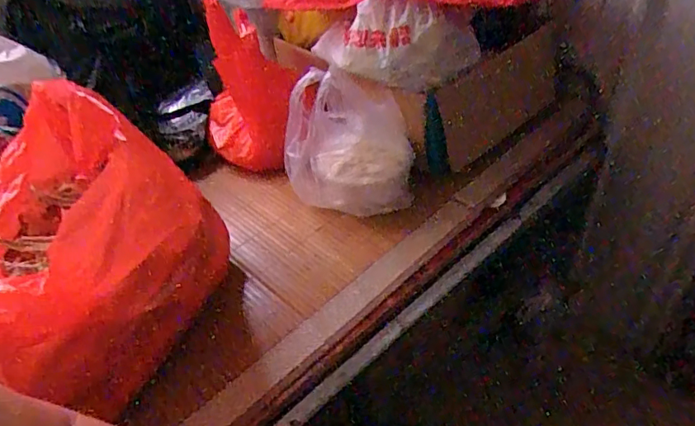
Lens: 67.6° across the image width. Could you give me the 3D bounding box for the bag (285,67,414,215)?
[{"bbox_3d":[0.002,-0.089,0.772,0.187,0.212,0.098,-12,44,-5],"label":"bag"}]

